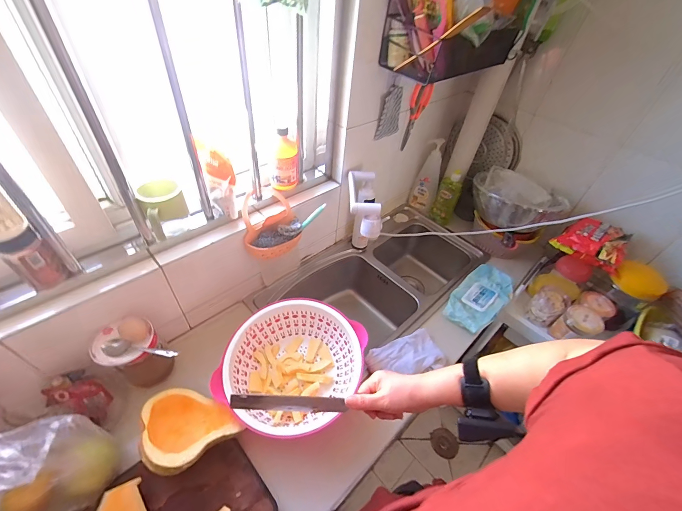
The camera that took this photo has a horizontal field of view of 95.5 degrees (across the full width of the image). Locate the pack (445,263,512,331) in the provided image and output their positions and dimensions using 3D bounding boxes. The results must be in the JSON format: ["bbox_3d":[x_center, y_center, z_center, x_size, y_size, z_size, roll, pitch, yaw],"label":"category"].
[{"bbox_3d":[0.414,0.123,0.921,0.131,0.064,0.253,37,52,26],"label":"pack"}]

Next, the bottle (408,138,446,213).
[{"bbox_3d":[0.328,-0.292,1.156,0.091,0.264,0.059,17,46,9],"label":"bottle"}]

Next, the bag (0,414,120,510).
[{"bbox_3d":[-0.467,0.334,0.461,0.174,0.235,0.087,-20,51,-25],"label":"bag"}]

